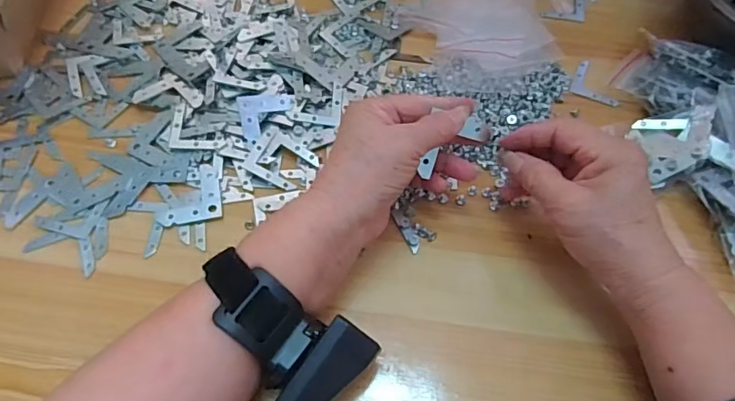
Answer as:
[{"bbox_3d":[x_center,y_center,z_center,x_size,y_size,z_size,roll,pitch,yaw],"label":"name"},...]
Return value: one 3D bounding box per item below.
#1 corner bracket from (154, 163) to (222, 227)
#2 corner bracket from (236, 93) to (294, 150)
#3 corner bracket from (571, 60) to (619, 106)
[{"bbox_3d":[-0.129,-0.004,0.373,0.045,0.004,0.045,-10,60,-7],"label":"corner bracket"},{"bbox_3d":[-0.075,-0.063,0.398,0.043,0.005,0.041,-9,77,-21],"label":"corner bracket"},{"bbox_3d":[0.195,-0.099,0.437,0.040,0.009,0.034,19,61,10],"label":"corner bracket"}]

